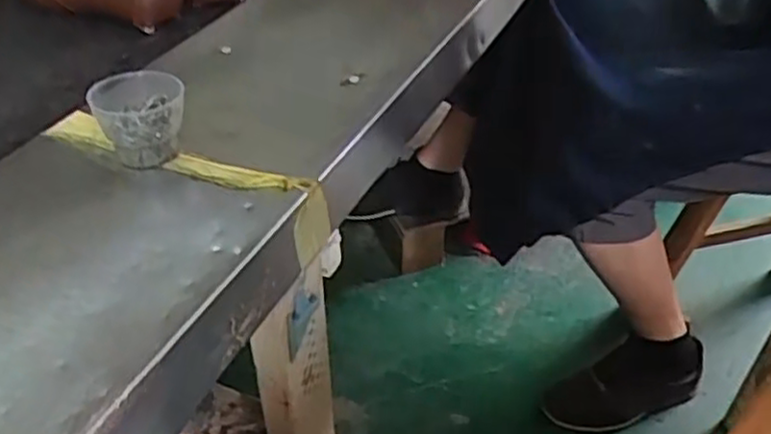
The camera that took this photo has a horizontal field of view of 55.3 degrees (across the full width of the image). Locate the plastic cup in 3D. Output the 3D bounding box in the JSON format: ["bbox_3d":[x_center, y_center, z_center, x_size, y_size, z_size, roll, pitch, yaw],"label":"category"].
[{"bbox_3d":[-0.173,-0.070,0.526,0.063,0.050,0.063,-13,41,-14],"label":"plastic cup"}]

